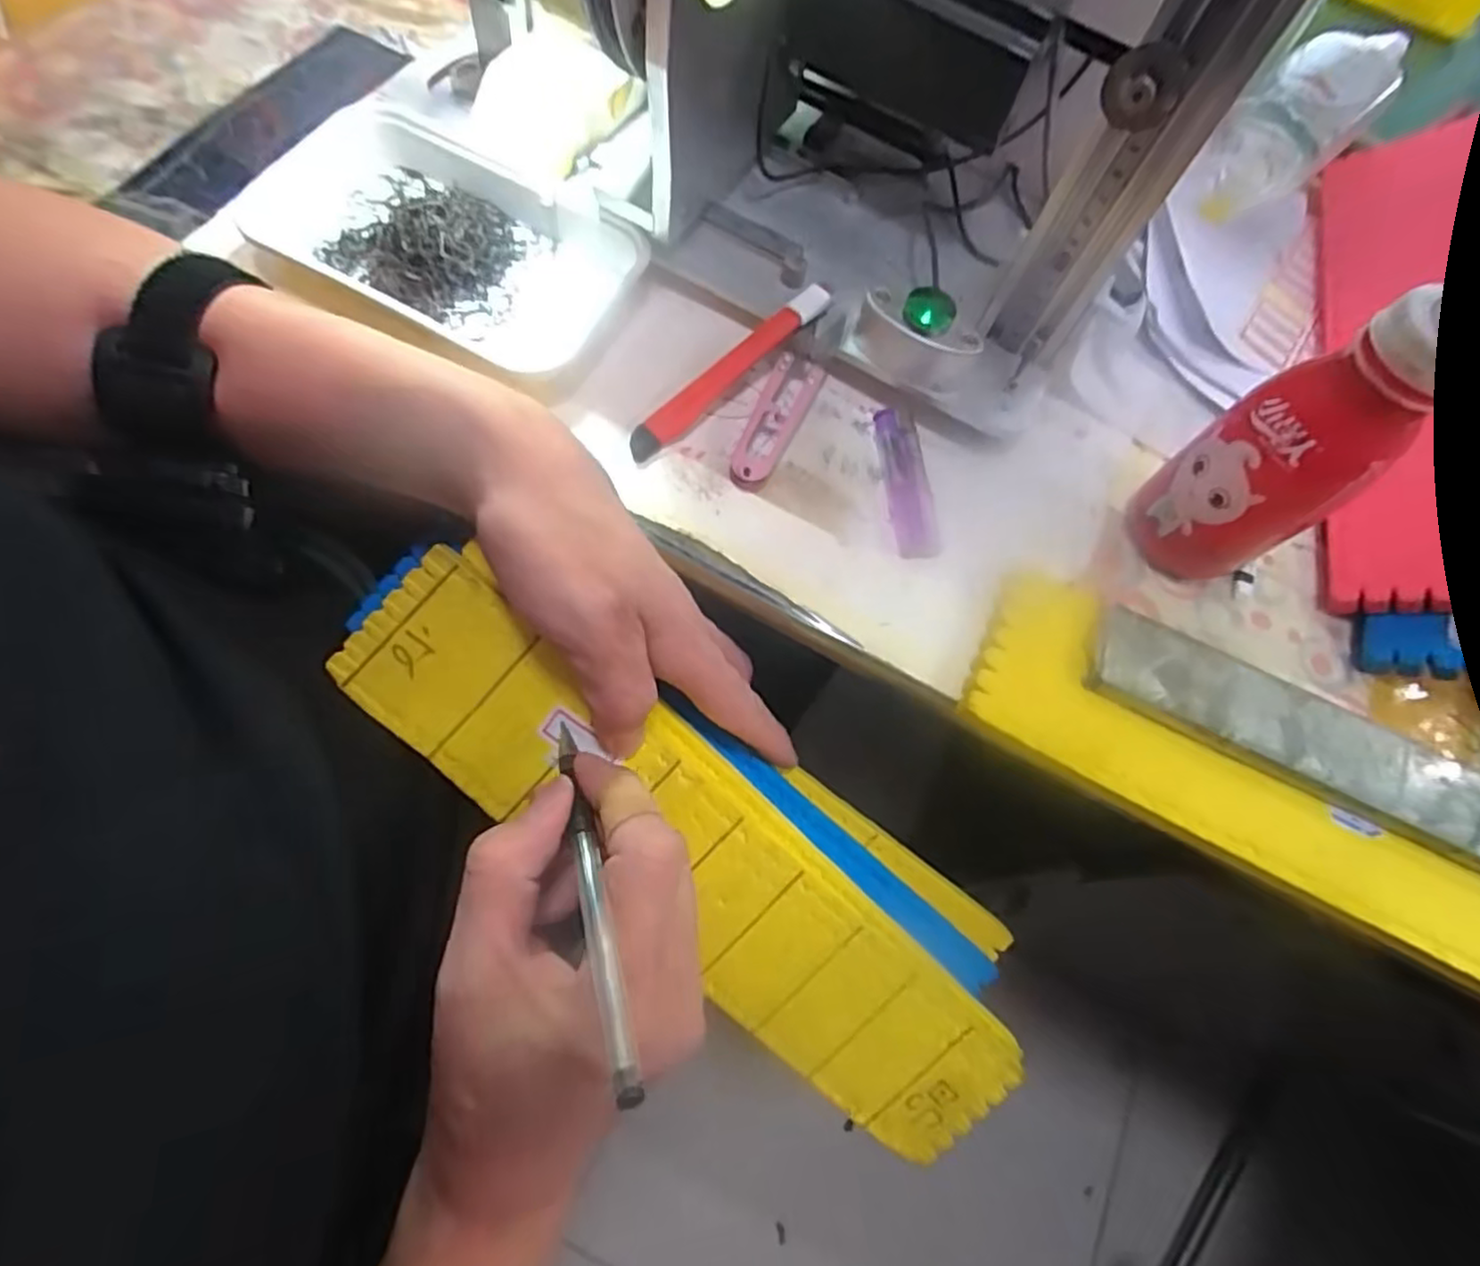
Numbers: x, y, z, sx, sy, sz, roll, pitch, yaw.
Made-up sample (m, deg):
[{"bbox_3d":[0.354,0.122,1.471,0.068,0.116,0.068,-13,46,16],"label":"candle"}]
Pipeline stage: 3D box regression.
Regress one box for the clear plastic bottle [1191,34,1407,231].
[{"bbox_3d":[0.332,-0.305,0.421,0.060,0.054,0.137,44,69,10],"label":"clear plastic bottle"}]

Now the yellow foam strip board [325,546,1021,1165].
[{"bbox_3d":[-0.014,0.101,0.299,0.334,0.025,0.078,42,75,-9],"label":"yellow foam strip board"}]

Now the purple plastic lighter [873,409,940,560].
[{"bbox_3d":[0.079,-0.069,0.330,0.021,0.009,0.073,-4,69,-9],"label":"purple plastic lighter"}]

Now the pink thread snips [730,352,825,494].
[{"bbox_3d":[0.017,-0.100,0.328,0.022,0.011,0.075,28,67,4],"label":"pink thread snips"}]

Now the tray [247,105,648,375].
[{"bbox_3d":[-0.136,-0.188,0.339,0.165,0.031,0.097,27,67,4],"label":"tray"}]

